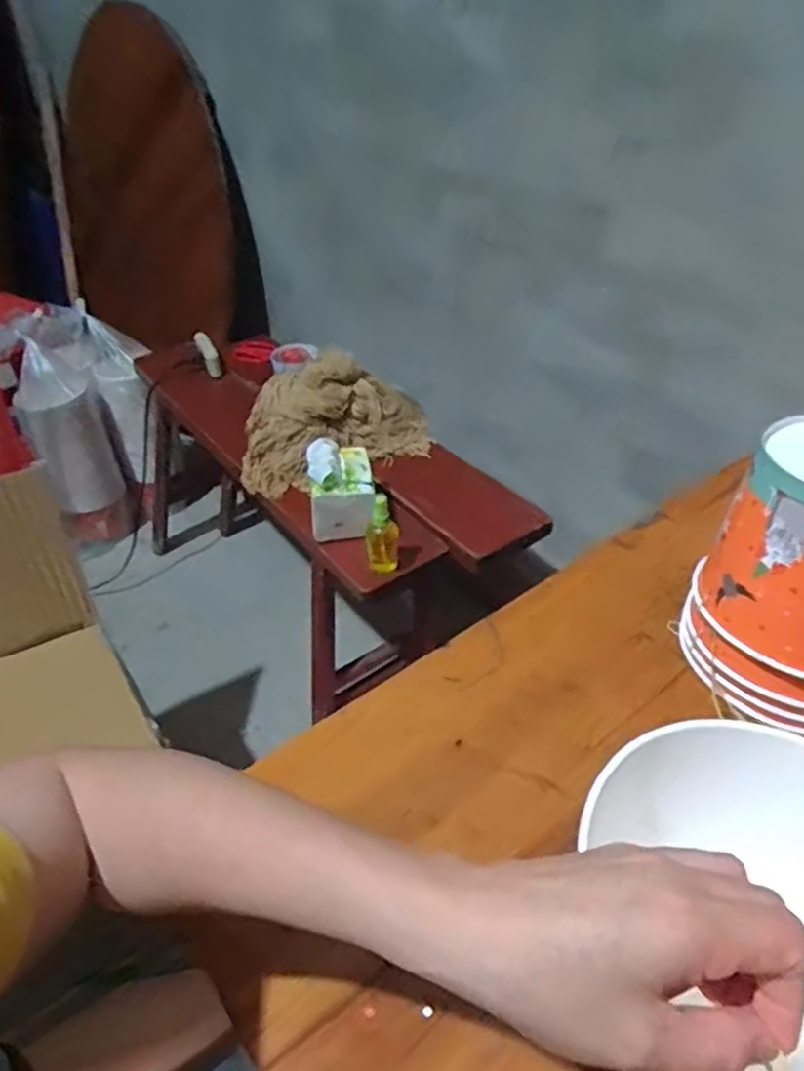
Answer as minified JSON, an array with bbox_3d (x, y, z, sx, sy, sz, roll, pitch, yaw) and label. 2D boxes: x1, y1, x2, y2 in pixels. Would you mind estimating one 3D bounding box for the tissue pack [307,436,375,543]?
[{"bbox_3d":[-0.095,-0.070,1.048,0.097,0.114,0.143,-7,39,-6],"label":"tissue pack"}]

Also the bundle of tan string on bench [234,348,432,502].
[{"bbox_3d":[-0.125,-0.213,1.206,0.341,0.172,0.146,-20,42,-21],"label":"bundle of tan string on bench"}]

